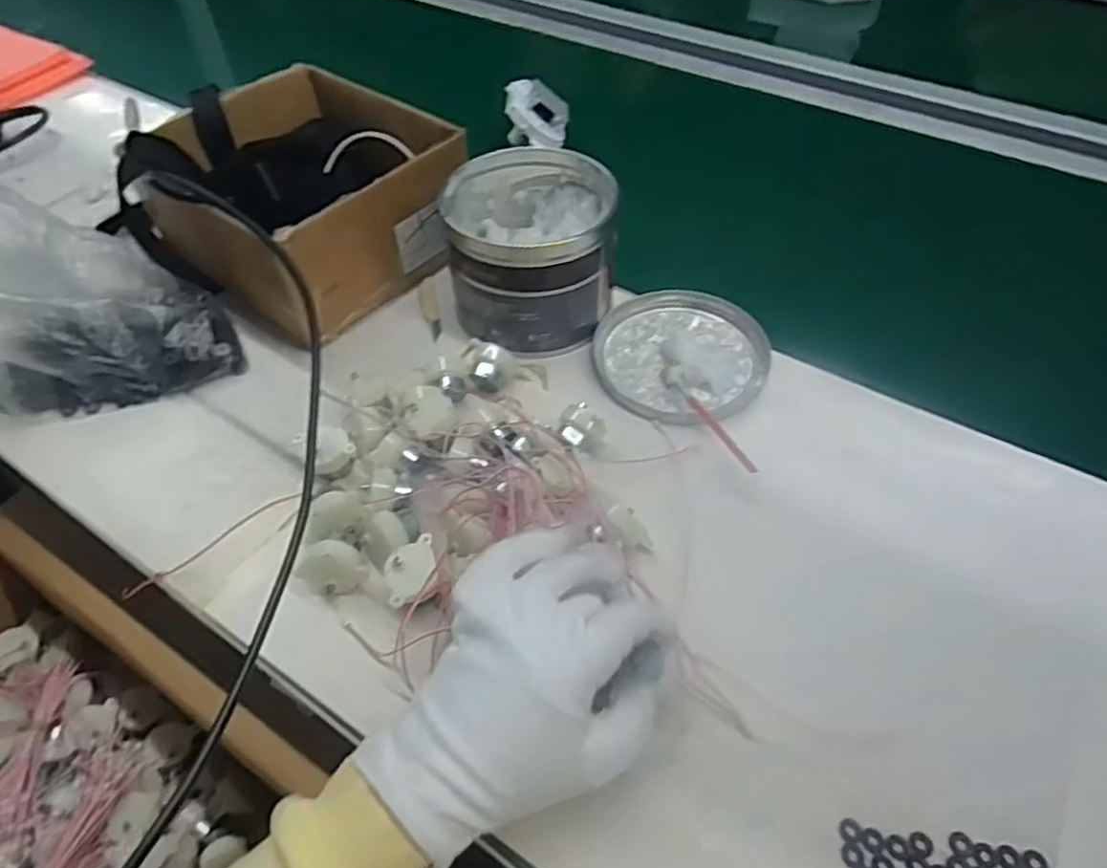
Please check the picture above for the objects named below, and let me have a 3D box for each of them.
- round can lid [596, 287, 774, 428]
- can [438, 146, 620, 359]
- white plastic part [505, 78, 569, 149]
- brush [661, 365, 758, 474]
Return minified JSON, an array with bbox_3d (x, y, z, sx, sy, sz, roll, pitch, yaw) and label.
[{"bbox_3d":[0.096,-0.063,0.529,0.126,0.013,0.131,0,51,0],"label":"round can lid"},{"bbox_3d":[-0.017,-0.137,0.525,0.117,0.098,0.132,-11,52,-8],"label":"can"},{"bbox_3d":[-0.016,-0.321,0.709,0.062,0.043,0.070,0,51,1],"label":"white plastic part"},{"bbox_3d":[0.106,-0.012,0.484,0.014,0.014,0.119,-16,41,-12],"label":"brush"}]

